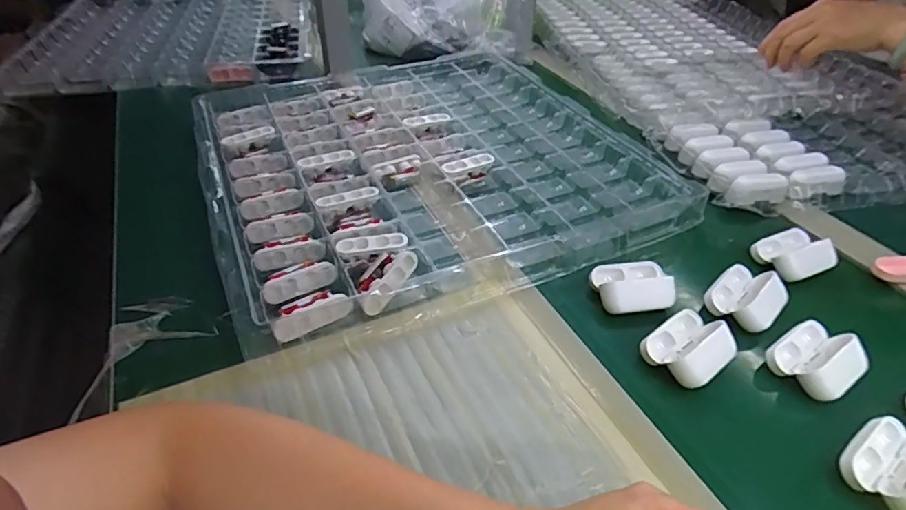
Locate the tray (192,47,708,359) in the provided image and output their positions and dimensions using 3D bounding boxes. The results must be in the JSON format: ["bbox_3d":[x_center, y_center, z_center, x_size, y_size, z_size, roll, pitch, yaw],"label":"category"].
[{"bbox_3d":[-0.046,-0.136,0.620,0.464,0.032,0.468,-16,44,-19],"label":"tray"}]

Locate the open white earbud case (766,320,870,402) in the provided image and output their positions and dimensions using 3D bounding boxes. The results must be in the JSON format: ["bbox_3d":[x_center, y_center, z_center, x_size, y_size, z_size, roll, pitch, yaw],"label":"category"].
[{"bbox_3d":[0.280,0.077,0.399,0.061,0.025,0.054,-22,46,-24],"label":"open white earbud case"}]

